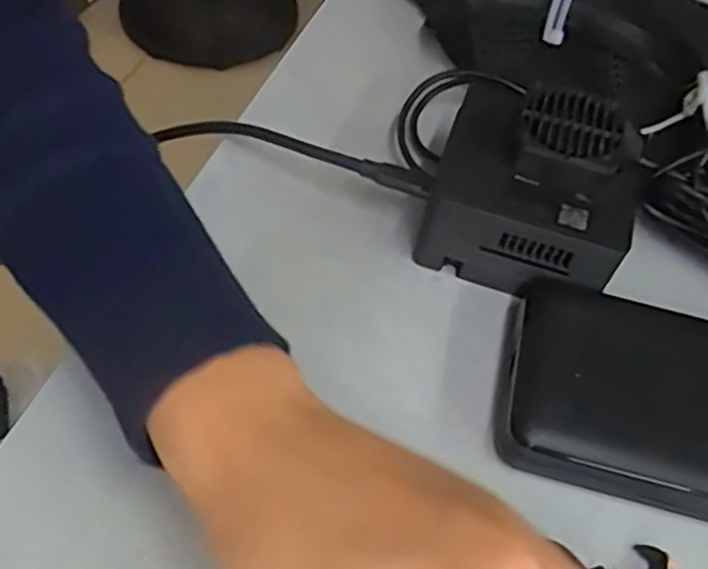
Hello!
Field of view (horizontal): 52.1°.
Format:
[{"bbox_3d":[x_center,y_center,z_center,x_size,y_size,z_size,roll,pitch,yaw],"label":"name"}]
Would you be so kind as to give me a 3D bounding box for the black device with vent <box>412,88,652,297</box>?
[{"bbox_3d":[0.076,-0.038,0.297,0.081,0.052,0.065,16,56,10],"label":"black device with vent"}]

